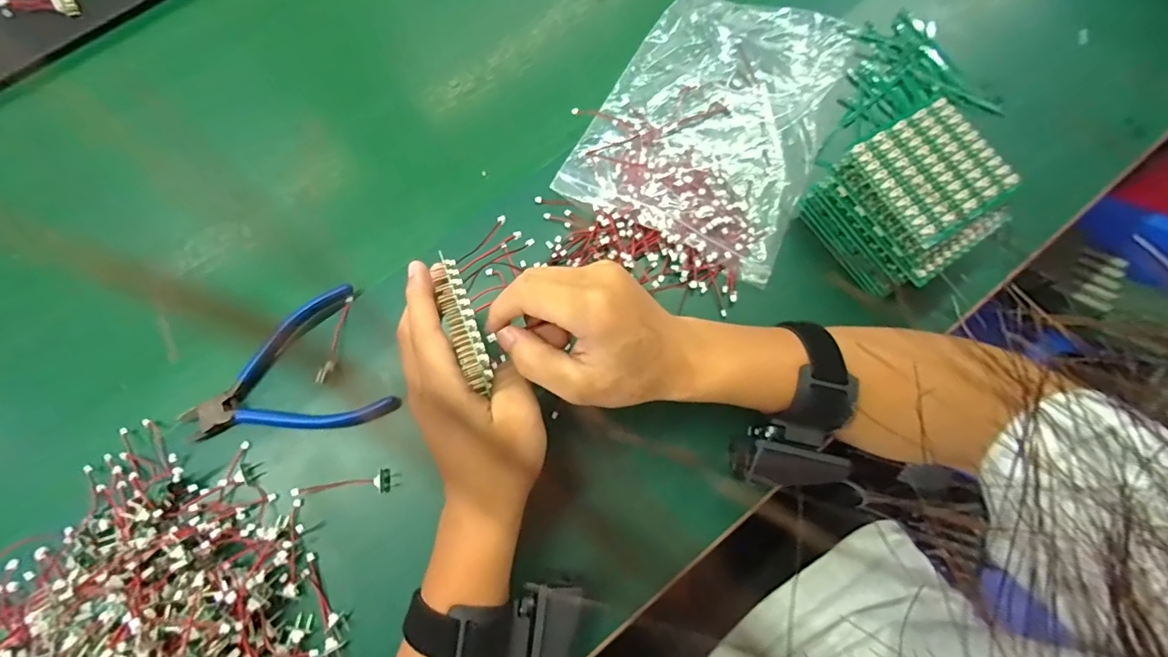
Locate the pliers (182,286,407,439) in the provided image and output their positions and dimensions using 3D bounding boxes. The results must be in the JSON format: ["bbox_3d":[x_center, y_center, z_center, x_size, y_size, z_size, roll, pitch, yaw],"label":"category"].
[{"bbox_3d":[-0.209,0.040,0.354,0.131,0.020,0.093,-30,75,-7],"label":"pliers"}]

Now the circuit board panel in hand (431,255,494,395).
[{"bbox_3d":[-0.069,-0.005,0.285,0.016,0.026,0.080,-20,76,-5],"label":"circuit board panel in hand"}]

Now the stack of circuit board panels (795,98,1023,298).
[{"bbox_3d":[0.226,-0.087,0.350,0.095,0.064,0.094,-33,75,-8],"label":"stack of circuit board panels"}]

